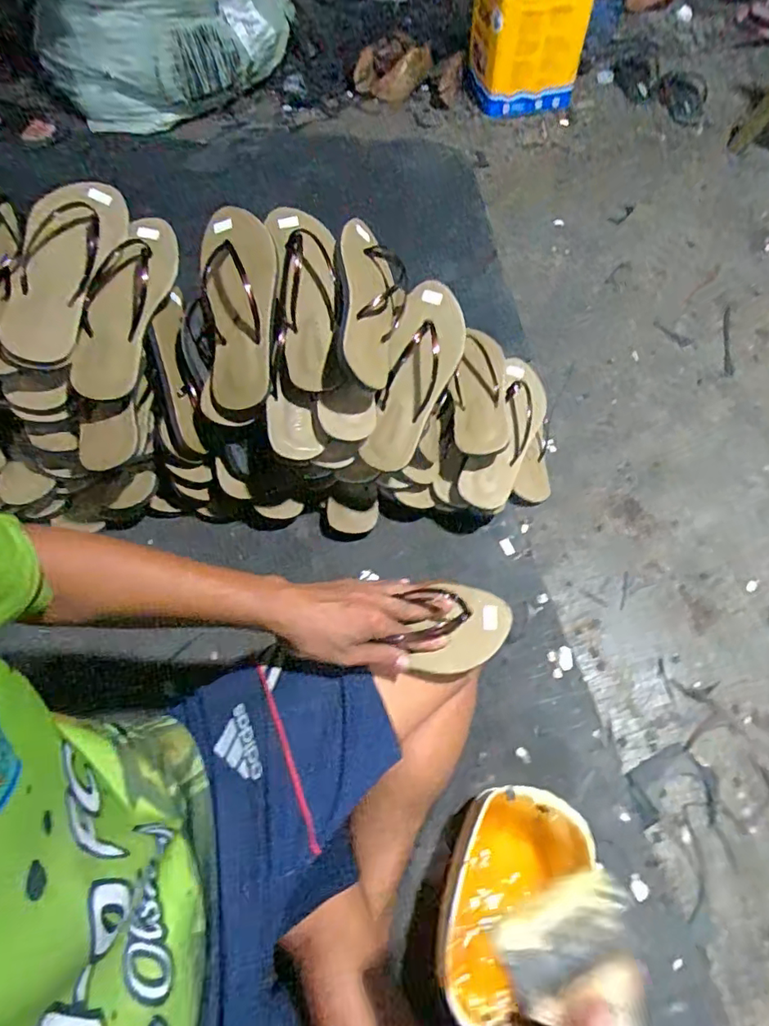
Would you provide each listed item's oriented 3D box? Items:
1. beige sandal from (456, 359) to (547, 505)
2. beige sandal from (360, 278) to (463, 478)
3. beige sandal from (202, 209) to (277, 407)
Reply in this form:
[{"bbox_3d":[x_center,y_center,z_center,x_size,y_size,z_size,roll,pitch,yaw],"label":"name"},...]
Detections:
[{"bbox_3d":[0.177,-0.120,0.767,0.077,0.051,0.236,19,76,13],"label":"beige sandal"},{"bbox_3d":[0.039,-0.167,0.682,0.079,0.048,0.232,19,94,-10],"label":"beige sandal"},{"bbox_3d":[-0.175,-0.251,0.644,0.094,0.037,0.252,-3,88,1],"label":"beige sandal"}]

